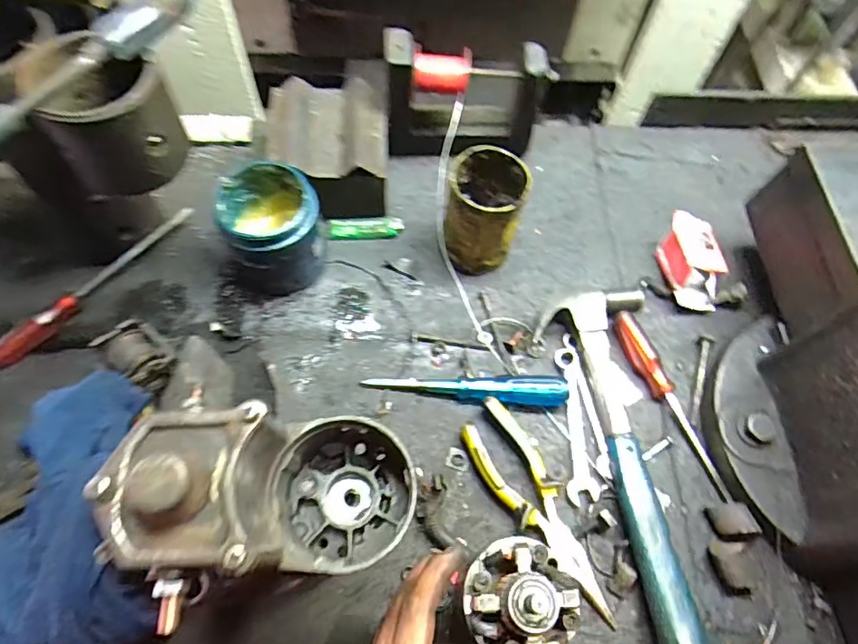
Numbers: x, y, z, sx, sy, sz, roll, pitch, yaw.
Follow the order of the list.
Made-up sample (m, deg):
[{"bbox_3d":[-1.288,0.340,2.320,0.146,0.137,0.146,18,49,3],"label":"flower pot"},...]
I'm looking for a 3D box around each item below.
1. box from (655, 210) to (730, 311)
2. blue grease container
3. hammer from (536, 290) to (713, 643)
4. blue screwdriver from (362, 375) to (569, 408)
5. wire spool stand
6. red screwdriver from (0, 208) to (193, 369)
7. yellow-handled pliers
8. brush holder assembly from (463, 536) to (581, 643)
[{"bbox_3d":[0.277,-0.064,0.567,0.049,0.044,0.100,3,64,-1],"label":"box"},{"bbox_3d":[-0.156,-0.087,0.530,0.094,0.106,0.096,1,64,-2],"label":"blue grease container"},{"bbox_3d":[0.166,0.116,0.477,0.104,0.033,0.319,0,64,-2],"label":"hammer"},{"bbox_3d":[0.036,0.063,0.509,0.188,0.025,0.026,3,64,-1],"label":"blue screwdriver"},{"bbox_3d":[0.039,-0.236,0.587,0.171,0.153,0.061,-3,64,-4],"label":"wire spool stand"},{"bbox_3d":[-0.337,-0.039,0.543,0.021,0.021,0.232,38,68,15],"label":"red screwdriver"},{"bbox_3d":[0.098,0.160,0.471,0.053,0.030,0.194,-33,70,-17],"label":"yellow-handled pliers"},{"bbox_3d":[0.057,0.168,0.327,0.065,0.048,0.066,1,64,-2],"label":"brush holder assembly"}]

